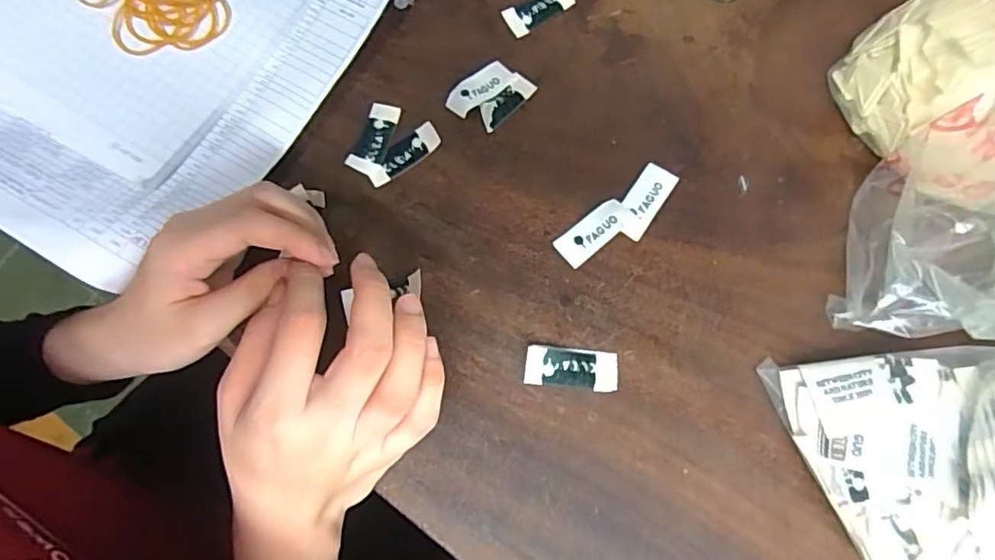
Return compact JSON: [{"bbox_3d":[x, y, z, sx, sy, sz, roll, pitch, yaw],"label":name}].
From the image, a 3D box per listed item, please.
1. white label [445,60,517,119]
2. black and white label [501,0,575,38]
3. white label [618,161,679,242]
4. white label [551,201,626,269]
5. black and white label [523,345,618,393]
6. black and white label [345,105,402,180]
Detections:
[{"bbox_3d":[-0.011,-0.118,0.359,0.046,0.007,0.020,-38,78,-9],"label":"white label"},{"bbox_3d":[0.027,-0.177,0.382,0.045,0.006,0.018,-31,77,-7],"label":"black and white label"},{"bbox_3d":[0.086,-0.047,0.342,0.020,0.004,0.047,34,78,9],"label":"white label"},{"bbox_3d":[0.055,-0.027,0.338,0.045,0.004,0.020,-39,81,-3],"label":"white label"},{"bbox_3d":[0.040,0.048,0.317,0.049,0.006,0.021,5,75,2],"label":"black and white label"},{"bbox_3d":[-0.075,-0.085,0.351,0.020,0.005,0.046,15,76,5],"label":"black and white label"}]

